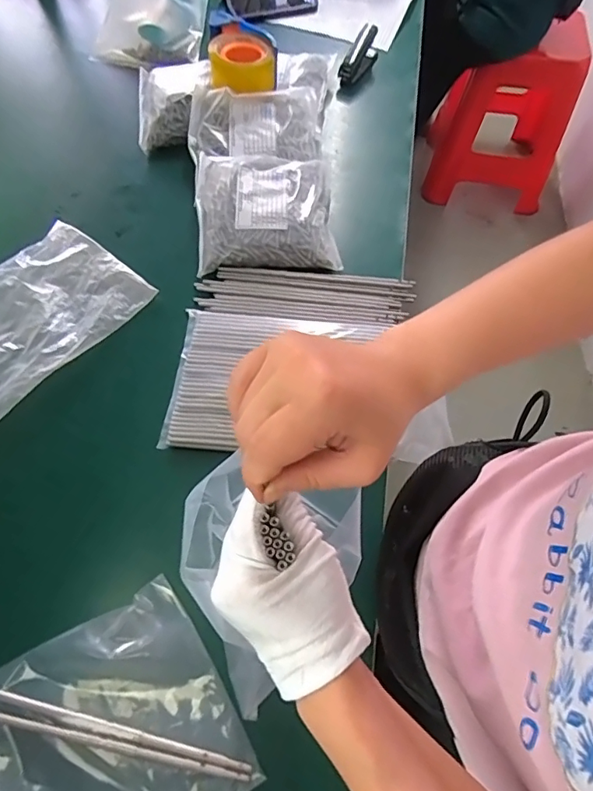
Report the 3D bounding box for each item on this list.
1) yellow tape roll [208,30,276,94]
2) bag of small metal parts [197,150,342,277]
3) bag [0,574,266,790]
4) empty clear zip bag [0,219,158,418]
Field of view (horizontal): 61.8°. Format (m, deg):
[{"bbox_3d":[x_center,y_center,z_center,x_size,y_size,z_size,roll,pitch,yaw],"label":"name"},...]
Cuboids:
[{"bbox_3d":[-0.084,-0.511,0.763,0.095,0.054,0.095,1,63,-1],"label":"yellow tape roll"},{"bbox_3d":[-0.042,-0.261,0.687,0.187,0.047,0.178,-3,65,-2],"label":"bag of small metal parts"},{"bbox_3d":[-0.206,0.323,0.429,0.296,0.019,0.198,-28,69,-12],"label":"bag"},{"bbox_3d":[-0.348,-0.097,0.622,0.181,0.024,0.289,38,71,16],"label":"empty clear zip bag"}]

